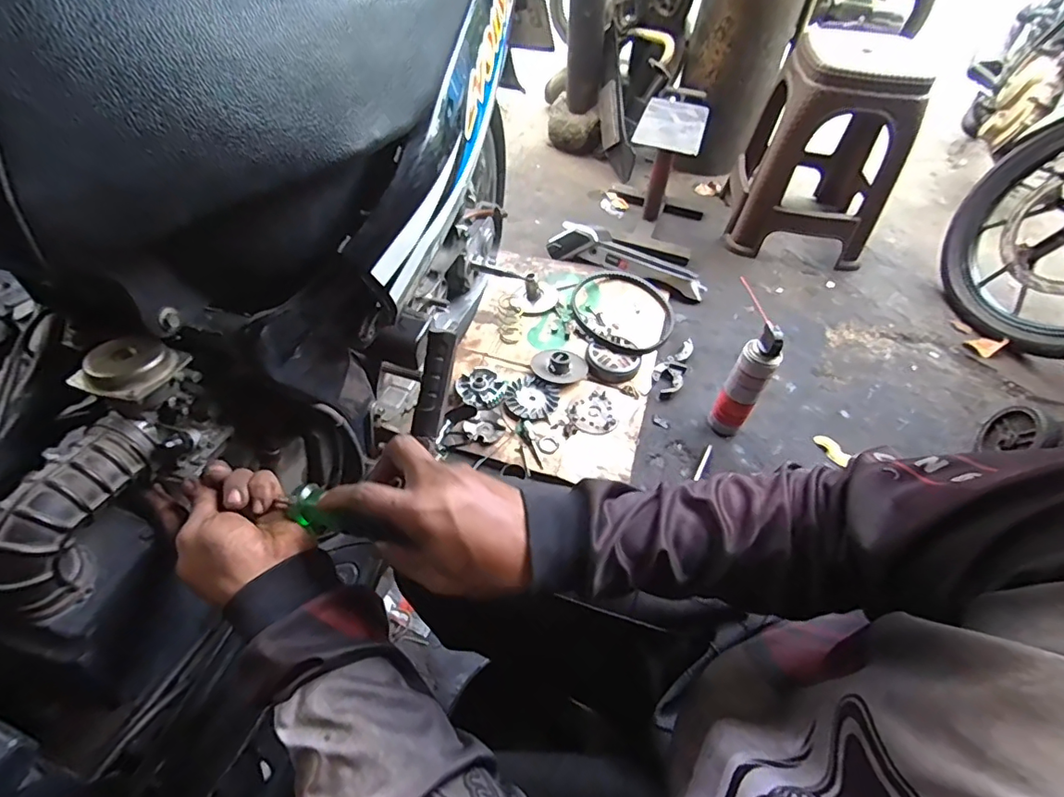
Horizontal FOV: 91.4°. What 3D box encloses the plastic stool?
[{"bbox_3d":[0.738,-0.640,1.337,0.351,0.434,0.350,12,51,7],"label":"plastic stool"}]

